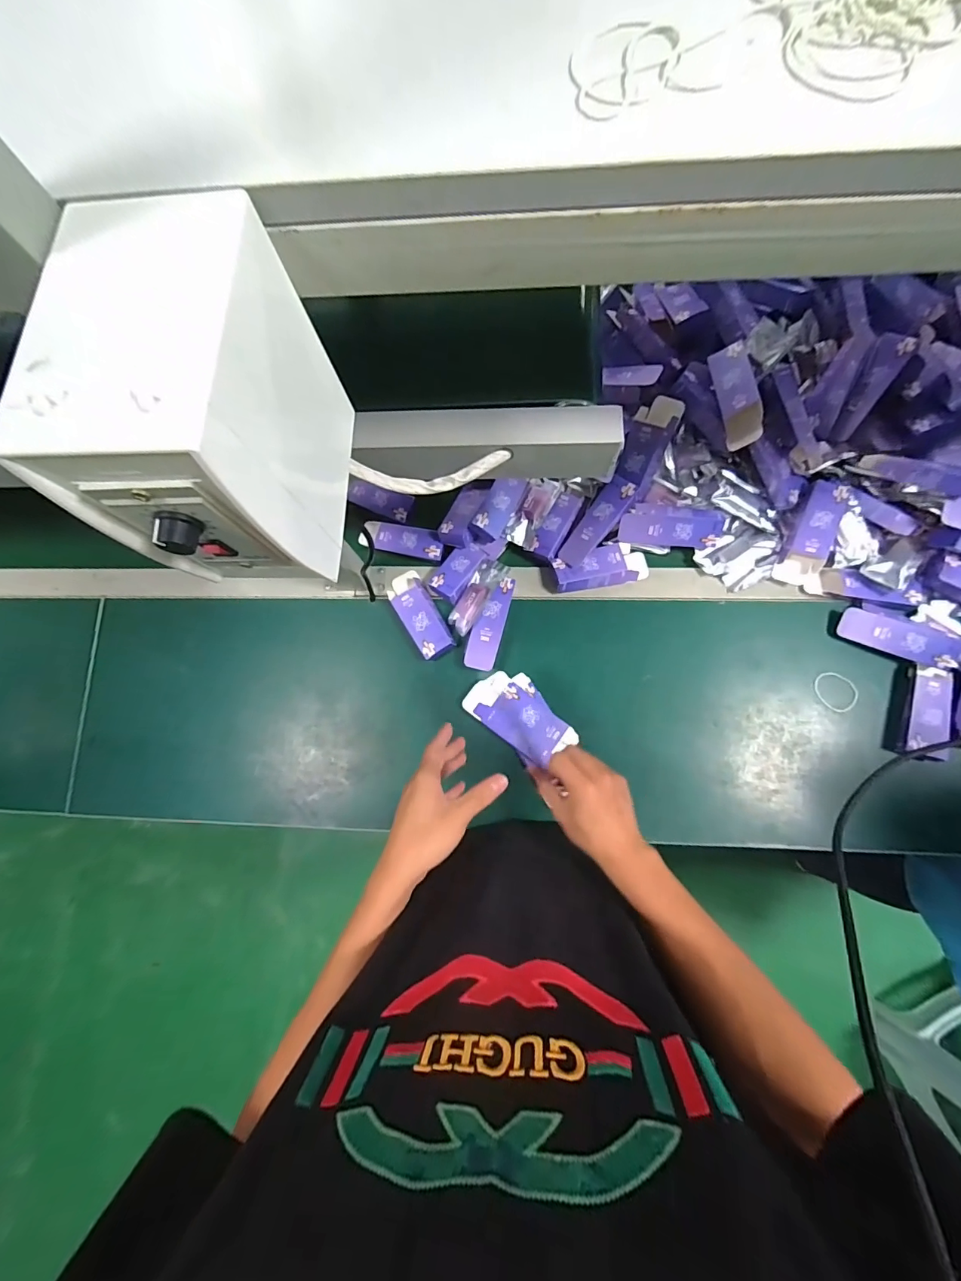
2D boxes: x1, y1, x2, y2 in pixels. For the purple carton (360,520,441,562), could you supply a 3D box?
[{"bbox_3d":[-0.126,-0.160,0.723,0.138,0.023,0.048,12,79,7],"label":"purple carton"}]

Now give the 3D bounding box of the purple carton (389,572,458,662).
[{"bbox_3d":[-0.094,-0.042,0.697,0.057,0.028,0.149,-29,68,-3],"label":"purple carton"}]

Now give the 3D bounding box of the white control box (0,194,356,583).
[{"bbox_3d":[-0.163,-0.132,0.286,0.107,0.150,0.172,1,78,5],"label":"white control box"}]

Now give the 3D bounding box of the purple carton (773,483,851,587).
[{"bbox_3d":[0.491,-0.155,0.662,0.053,0.026,0.147,17,103,4],"label":"purple carton"}]

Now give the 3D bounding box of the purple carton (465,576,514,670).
[{"bbox_3d":[0.014,-0.026,0.682,0.047,0.034,0.145,14,83,3],"label":"purple carton"}]

